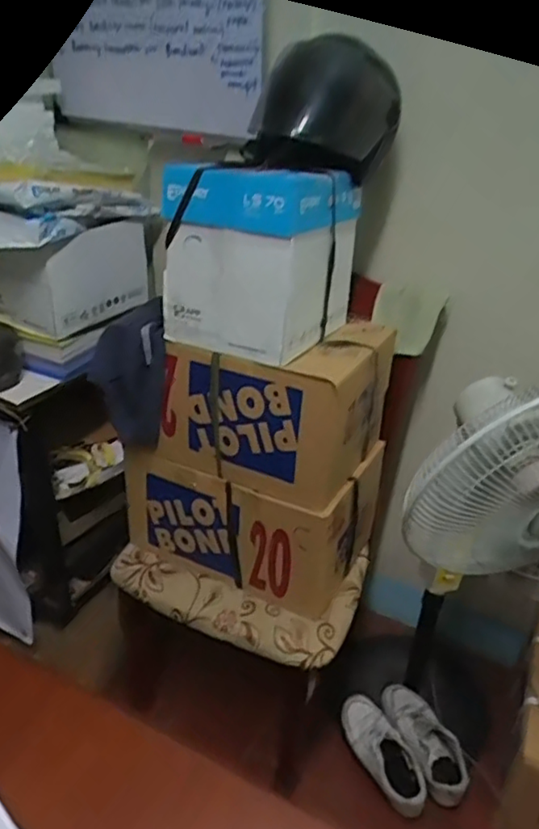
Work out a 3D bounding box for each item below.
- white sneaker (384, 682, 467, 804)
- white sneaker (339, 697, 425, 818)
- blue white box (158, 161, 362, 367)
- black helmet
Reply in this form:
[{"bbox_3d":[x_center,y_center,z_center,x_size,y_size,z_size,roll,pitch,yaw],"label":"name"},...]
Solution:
[{"bbox_3d":[0.339,0.711,1.399,0.101,0.093,0.252,-16,55,-29],"label":"white sneaker"},{"bbox_3d":[0.247,0.728,1.380,0.084,0.076,0.255,-16,49,-29],"label":"white sneaker"},{"bbox_3d":[-0.007,-0.280,1.087,0.227,0.272,0.288,18,33,24],"label":"blue white box"},{"bbox_3d":[0.096,-0.496,1.040,0.232,0.176,0.210,2,30,-2],"label":"black helmet"}]

